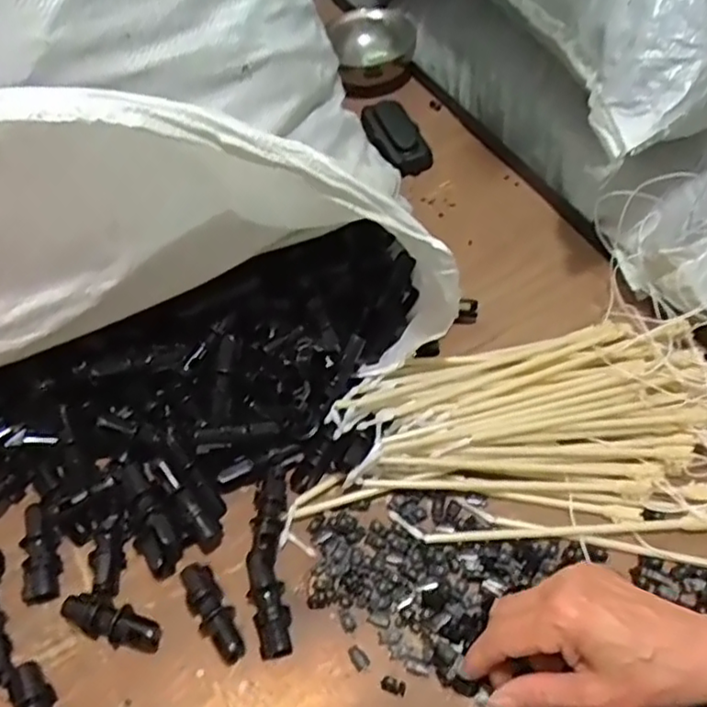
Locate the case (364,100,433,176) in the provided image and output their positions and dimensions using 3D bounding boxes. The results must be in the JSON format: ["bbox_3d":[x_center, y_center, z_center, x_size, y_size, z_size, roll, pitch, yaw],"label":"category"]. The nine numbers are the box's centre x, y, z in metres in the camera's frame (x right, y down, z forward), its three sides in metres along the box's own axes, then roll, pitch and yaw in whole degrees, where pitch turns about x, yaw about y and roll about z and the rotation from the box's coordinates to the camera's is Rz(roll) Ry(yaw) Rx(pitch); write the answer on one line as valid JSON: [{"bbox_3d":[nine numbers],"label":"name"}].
[{"bbox_3d":[0.046,-0.237,0.712,0.055,0.027,0.100,-18,54,-12],"label":"case"}]

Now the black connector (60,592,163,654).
[{"bbox_3d":[-0.158,0.175,0.433,0.066,0.022,0.023,16,55,13],"label":"black connector"}]

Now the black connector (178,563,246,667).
[{"bbox_3d":[-0.093,0.170,0.436,0.023,0.019,0.067,-30,57,-19],"label":"black connector"}]

